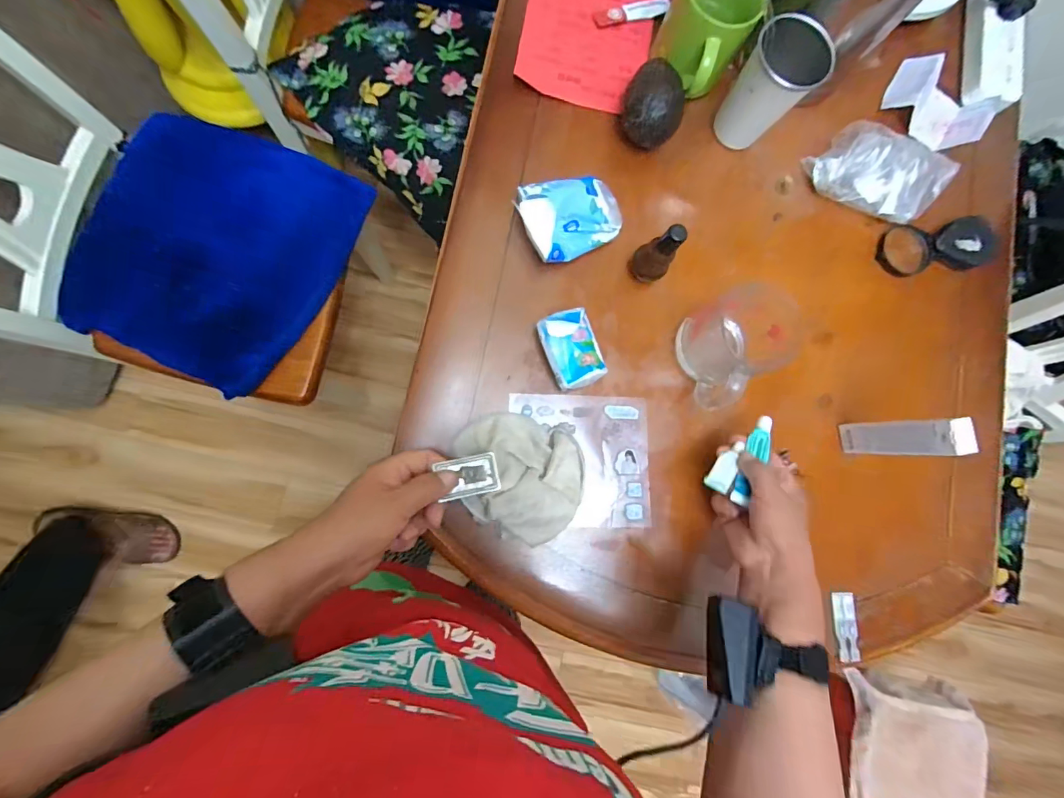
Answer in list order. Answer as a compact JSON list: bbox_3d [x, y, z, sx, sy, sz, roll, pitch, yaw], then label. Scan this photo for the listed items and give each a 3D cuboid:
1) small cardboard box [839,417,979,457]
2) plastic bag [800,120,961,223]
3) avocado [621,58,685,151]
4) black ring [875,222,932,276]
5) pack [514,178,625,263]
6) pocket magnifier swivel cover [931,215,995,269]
[{"bbox_3d":[0.368,0.039,0.451,0.016,0.133,0.033,-2,85,-7],"label":"small cardboard box"},{"bbox_3d":[0.408,-0.264,0.519,0.156,0.054,0.082,23,82,-4],"label":"plastic bag"},{"bbox_3d":[0.132,-0.318,0.496,0.063,0.069,0.086,13,83,-5],"label":"avocado"},{"bbox_3d":[0.452,-0.180,0.542,0.067,0.007,0.065,1,84,-7],"label":"black ring"},{"bbox_3d":[0.041,-0.195,0.488,0.106,0.031,0.080,-20,87,-8],"label":"pack"},{"bbox_3d":[0.524,-0.189,0.542,0.078,0.013,0.059,-20,87,-8],"label":"pocket magnifier swivel cover"}]

